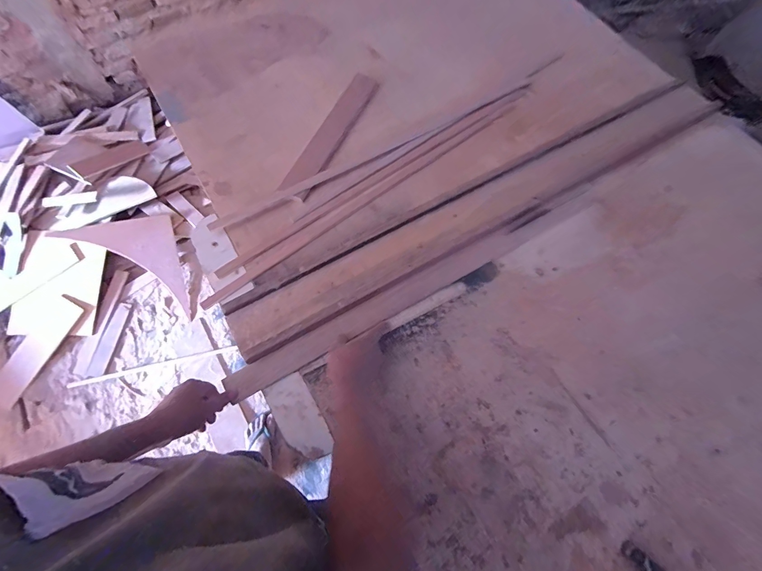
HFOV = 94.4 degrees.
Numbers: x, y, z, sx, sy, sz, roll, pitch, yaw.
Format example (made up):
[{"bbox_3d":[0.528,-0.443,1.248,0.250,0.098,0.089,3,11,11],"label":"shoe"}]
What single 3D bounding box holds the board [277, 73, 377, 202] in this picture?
[{"bbox_3d":[-0.115,-0.374,0.859,0.069,0.016,0.393,24,73,11],"label":"board"}]

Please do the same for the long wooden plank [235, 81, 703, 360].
[{"bbox_3d":[0.236,-0.173,0.750,1.164,0.023,0.095,-28,71,-7],"label":"long wooden plank"}]

